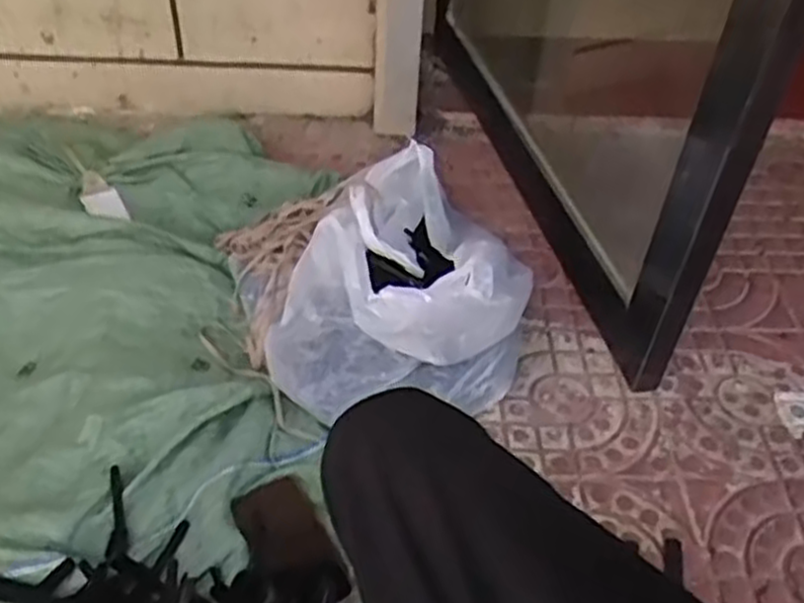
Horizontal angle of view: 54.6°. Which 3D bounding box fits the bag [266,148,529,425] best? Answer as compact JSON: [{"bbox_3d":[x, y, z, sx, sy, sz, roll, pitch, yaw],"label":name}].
[{"bbox_3d":[0.015,-0.042,1.028,0.303,0.217,0.405,9,44,6],"label":"bag"}]

